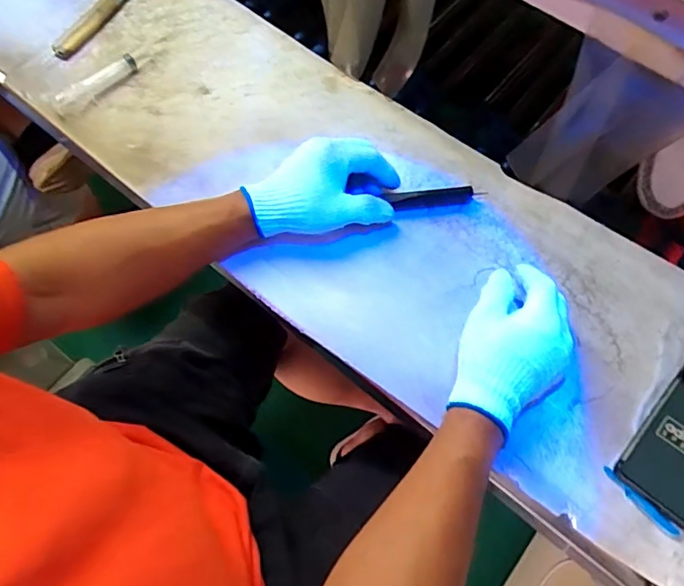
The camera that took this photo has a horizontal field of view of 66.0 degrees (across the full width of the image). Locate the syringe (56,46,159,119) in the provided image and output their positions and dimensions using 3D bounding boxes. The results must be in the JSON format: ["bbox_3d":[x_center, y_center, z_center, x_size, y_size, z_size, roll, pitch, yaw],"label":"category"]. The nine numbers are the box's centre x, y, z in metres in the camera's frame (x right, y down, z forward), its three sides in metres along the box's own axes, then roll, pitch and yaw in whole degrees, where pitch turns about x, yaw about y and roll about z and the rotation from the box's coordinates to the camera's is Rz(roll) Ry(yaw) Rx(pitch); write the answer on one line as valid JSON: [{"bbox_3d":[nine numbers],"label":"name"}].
[{"bbox_3d":[-0.295,-0.270,0.656,0.146,0.022,0.032,-40,72,-16],"label":"syringe"}]

